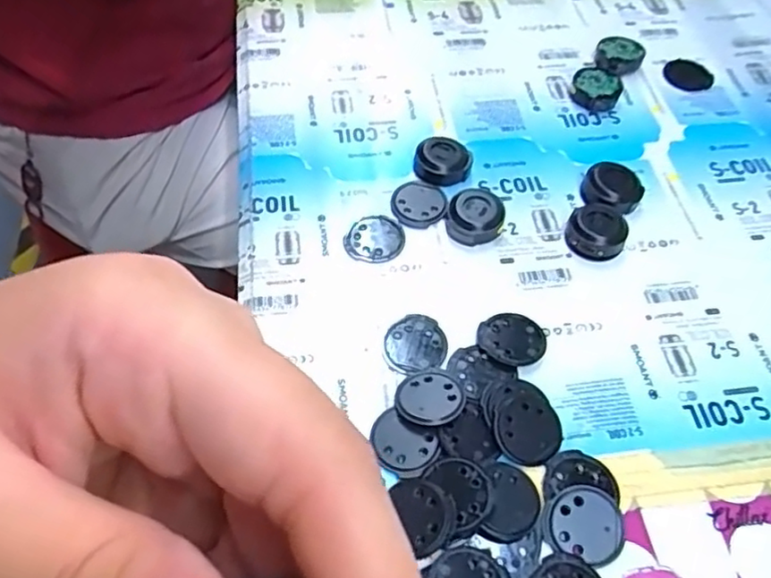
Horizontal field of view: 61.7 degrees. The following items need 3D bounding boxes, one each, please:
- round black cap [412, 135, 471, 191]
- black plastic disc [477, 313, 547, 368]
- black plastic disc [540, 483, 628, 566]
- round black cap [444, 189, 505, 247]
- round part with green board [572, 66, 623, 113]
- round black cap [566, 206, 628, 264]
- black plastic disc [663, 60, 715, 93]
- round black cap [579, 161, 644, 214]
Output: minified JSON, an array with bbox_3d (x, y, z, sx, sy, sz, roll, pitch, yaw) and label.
[{"bbox_3d":[0.032,-0.070,0.354,0.028,0.013,0.028,1,56,-1],"label":"round black cap"},{"bbox_3d":[0.057,0.023,0.294,0.031,0.006,0.025,4,55,1],"label":"black plastic disc"},{"bbox_3d":[0.077,0.090,0.249,0.032,0.006,0.029,16,56,9],"label":"black plastic disc"},{"bbox_3d":[0.046,-0.038,0.332,0.028,0.014,0.034,24,58,14],"label":"round black cap"},{"bbox_3d":[0.128,-0.122,0.393,0.028,0.013,0.029,1,56,-1],"label":"round part with green board"},{"bbox_3d":[0.108,-0.029,0.330,0.027,0.010,0.028,1,56,-1],"label":"round black cap"},{"bbox_3d":[0.194,-0.137,0.413,0.026,0.005,0.026,1,56,-1],"label":"black plastic disc"},{"bbox_3d":[0.121,-0.053,0.345,0.030,0.011,0.032,1,55,-1],"label":"round black cap"}]

